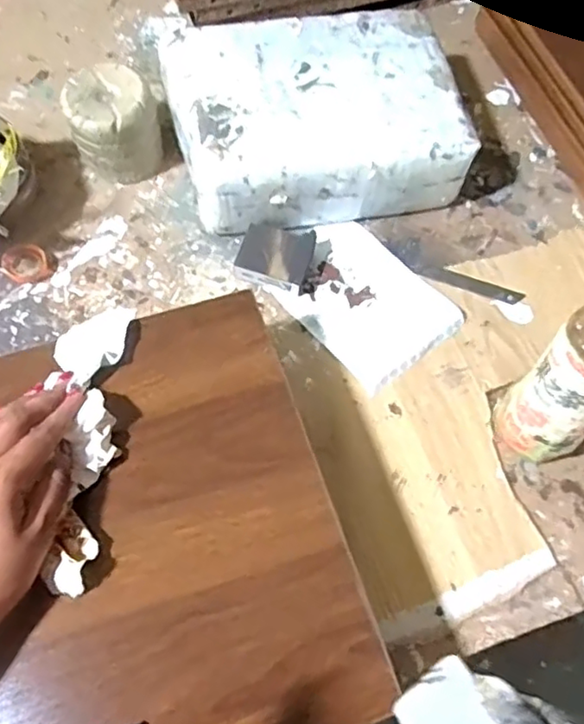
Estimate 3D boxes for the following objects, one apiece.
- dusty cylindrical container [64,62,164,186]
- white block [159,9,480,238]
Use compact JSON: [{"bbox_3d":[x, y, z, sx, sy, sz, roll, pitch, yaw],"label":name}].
[{"bbox_3d":[-0.182,-0.243,0.640,0.090,0.082,0.082,-17,68,-9],"label":"dusty cylindrical container"},{"bbox_3d":[0.020,-0.250,0.642,0.267,0.097,0.201,-12,67,-7],"label":"white block"}]

